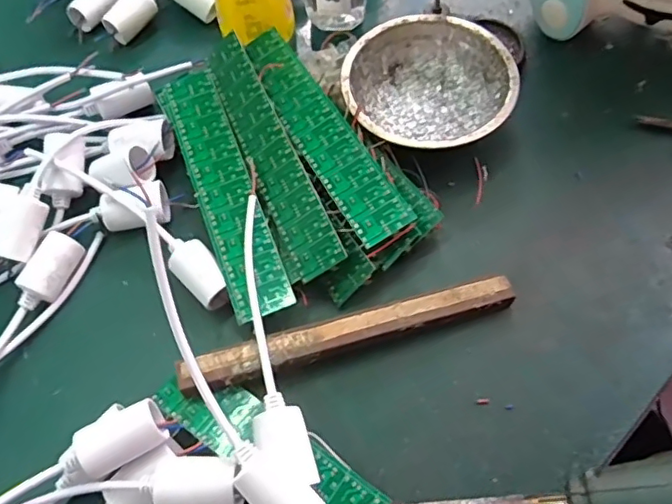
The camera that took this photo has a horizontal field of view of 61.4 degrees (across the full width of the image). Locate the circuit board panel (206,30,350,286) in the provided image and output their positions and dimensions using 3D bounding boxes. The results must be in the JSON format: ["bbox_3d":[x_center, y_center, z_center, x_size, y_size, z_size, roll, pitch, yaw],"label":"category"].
[{"bbox_3d":[-0.048,-0.073,0.399,0.035,0.004,0.198,-33,69,18],"label":"circuit board panel"}]

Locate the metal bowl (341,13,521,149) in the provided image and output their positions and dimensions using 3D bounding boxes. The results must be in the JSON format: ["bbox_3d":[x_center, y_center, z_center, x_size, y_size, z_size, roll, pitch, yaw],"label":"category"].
[{"bbox_3d":[0.069,-0.125,0.433,0.123,0.037,0.123,-1,64,2],"label":"metal bowl"}]

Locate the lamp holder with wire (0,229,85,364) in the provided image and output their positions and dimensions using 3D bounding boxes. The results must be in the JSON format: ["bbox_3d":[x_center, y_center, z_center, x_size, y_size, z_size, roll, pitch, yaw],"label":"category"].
[{"bbox_3d":[-0.227,0.078,0.367,0.026,0.024,0.204,20,66,12],"label":"lamp holder with wire"}]

